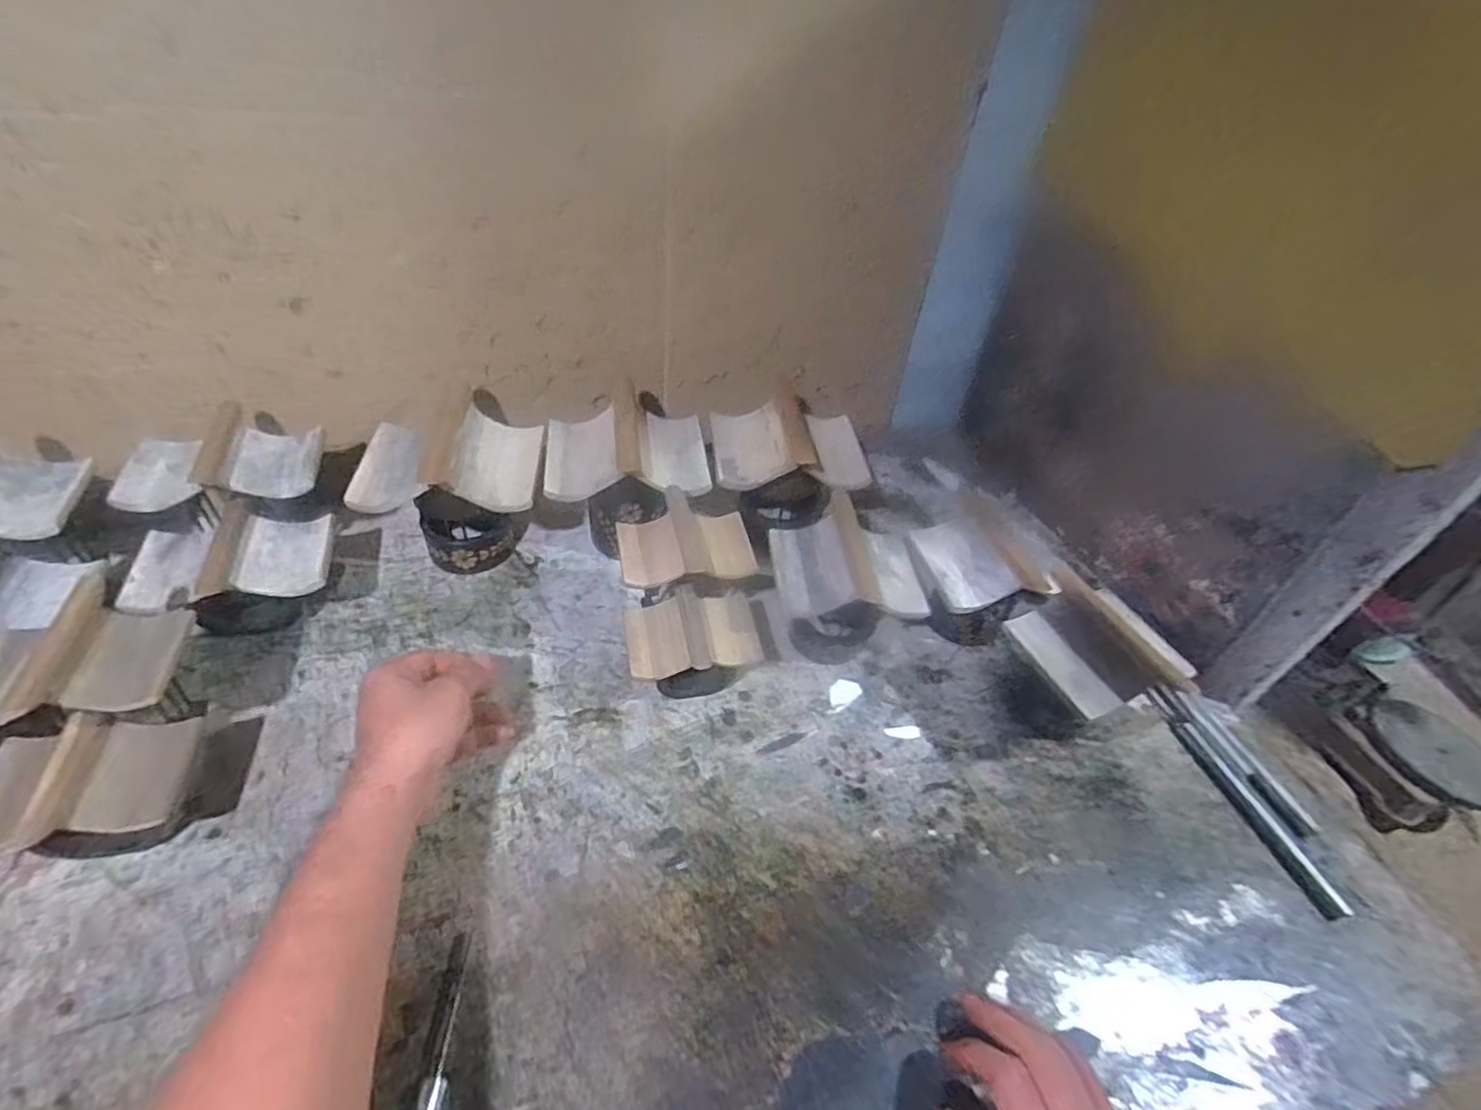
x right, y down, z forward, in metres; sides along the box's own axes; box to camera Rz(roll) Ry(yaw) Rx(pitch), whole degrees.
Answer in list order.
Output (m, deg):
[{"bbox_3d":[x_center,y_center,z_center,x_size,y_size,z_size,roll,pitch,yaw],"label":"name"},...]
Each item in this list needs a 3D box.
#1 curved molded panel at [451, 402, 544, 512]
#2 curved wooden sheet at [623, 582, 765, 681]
[{"bbox_3d":[-0.219,-0.086,0.600,0.064,0.033,0.118,-1,41,-9],"label":"curved molded panel"},{"bbox_3d":[-0.038,0.063,0.539,0.105,0.033,0.076,-4,42,-13],"label":"curved wooden sheet"}]

